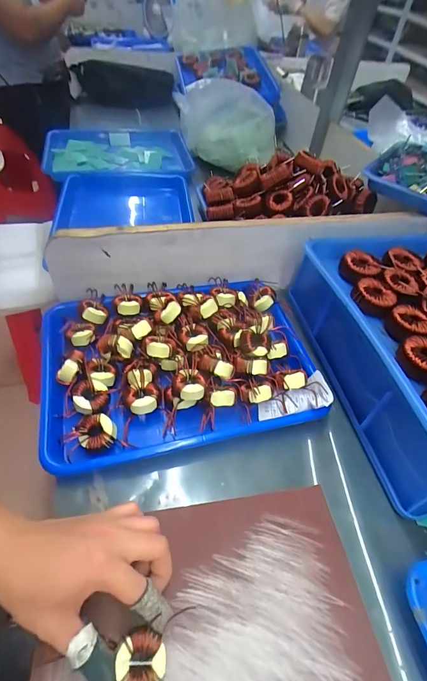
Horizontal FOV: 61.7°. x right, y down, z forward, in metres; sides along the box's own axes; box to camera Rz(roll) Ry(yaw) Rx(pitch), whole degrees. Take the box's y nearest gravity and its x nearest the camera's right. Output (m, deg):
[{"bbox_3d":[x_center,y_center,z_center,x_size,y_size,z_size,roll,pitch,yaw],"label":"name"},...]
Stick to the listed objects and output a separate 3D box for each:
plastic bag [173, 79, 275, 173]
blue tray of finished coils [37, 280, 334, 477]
[{"bbox_3d":[0.024,-0.519,0.833,0.200,0.170,0.200,-10,51,-15],"label":"plastic bag"},{"bbox_3d":[-0.044,0.020,0.469,0.341,0.065,0.253,-10,52,-11],"label":"blue tray of finished coils"}]

